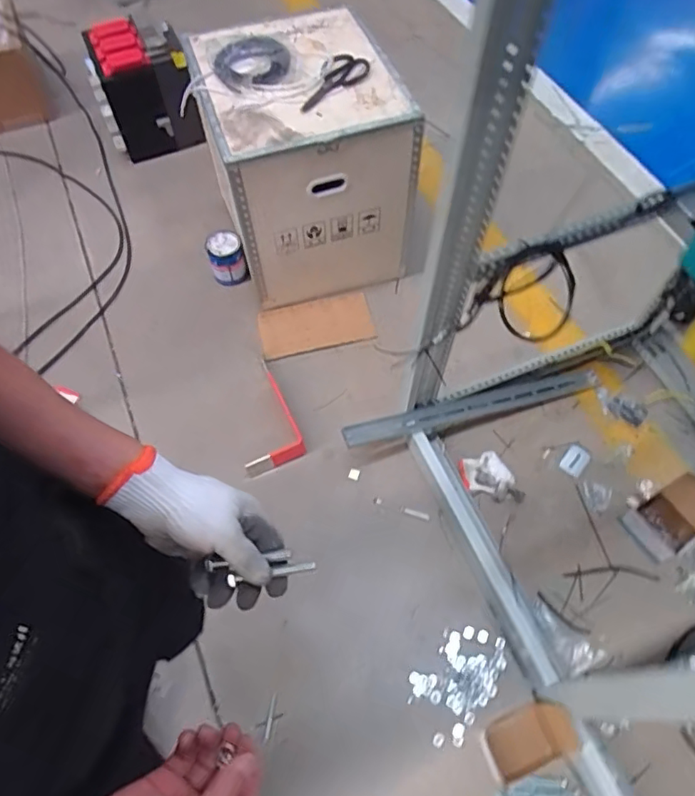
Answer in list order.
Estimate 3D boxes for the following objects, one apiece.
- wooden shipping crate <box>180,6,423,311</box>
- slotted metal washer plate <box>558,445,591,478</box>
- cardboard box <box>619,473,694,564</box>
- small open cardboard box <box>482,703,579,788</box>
[{"bbox_3d":[-0.141,-0.646,1.512,0.418,0.529,0.553,-20,63,-10],"label":"wooden shipping crate"},{"bbox_3d":[0.573,0.158,1.407,0.055,0.009,0.072,34,69,16],"label":"slotted metal washer plate"},{"bbox_3d":[0.771,0.271,1.305,0.210,0.061,0.125,-26,66,-11],"label":"cardboard box"},{"bbox_3d":[0.352,0.662,1.070,0.155,0.102,0.103,-18,65,-7],"label":"small open cardboard box"}]

